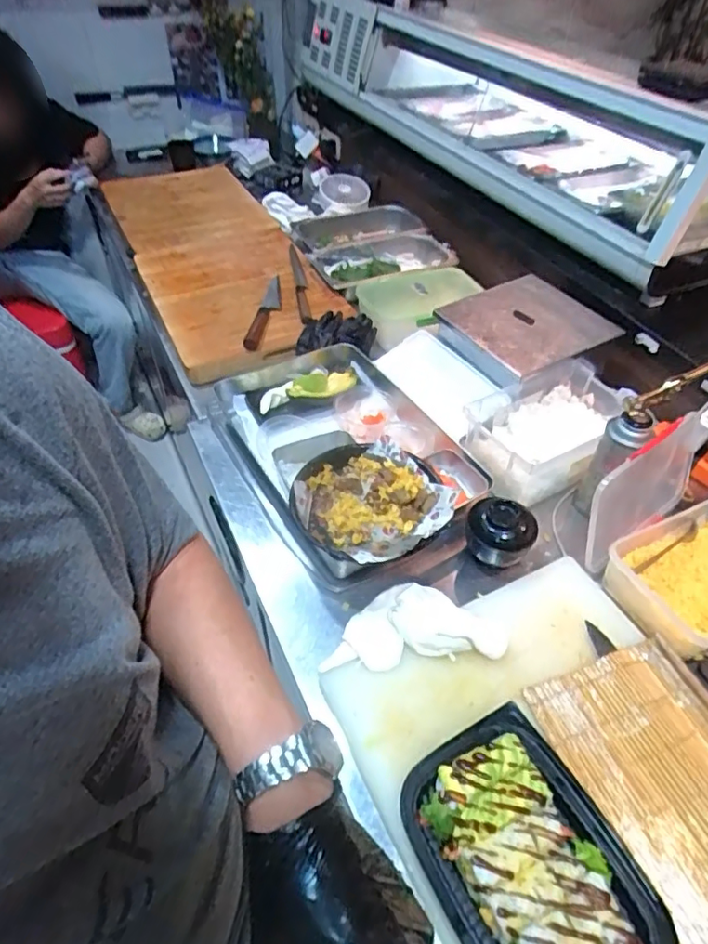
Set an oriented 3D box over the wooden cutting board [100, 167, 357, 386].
[{"bbox_3d":[-0.344,-0.557,1.371,0.379,0.058,0.935,-19,50,-19],"label":"wooden cutting board"}]

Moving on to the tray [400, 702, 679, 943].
[{"bbox_3d":[0.170,0.374,0.540,0.183,0.040,0.251,-21,51,-21],"label":"tray"}]

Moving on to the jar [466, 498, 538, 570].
[{"bbox_3d":[0.208,0.088,0.808,0.095,0.086,0.080,18,48,14],"label":"jar"}]

